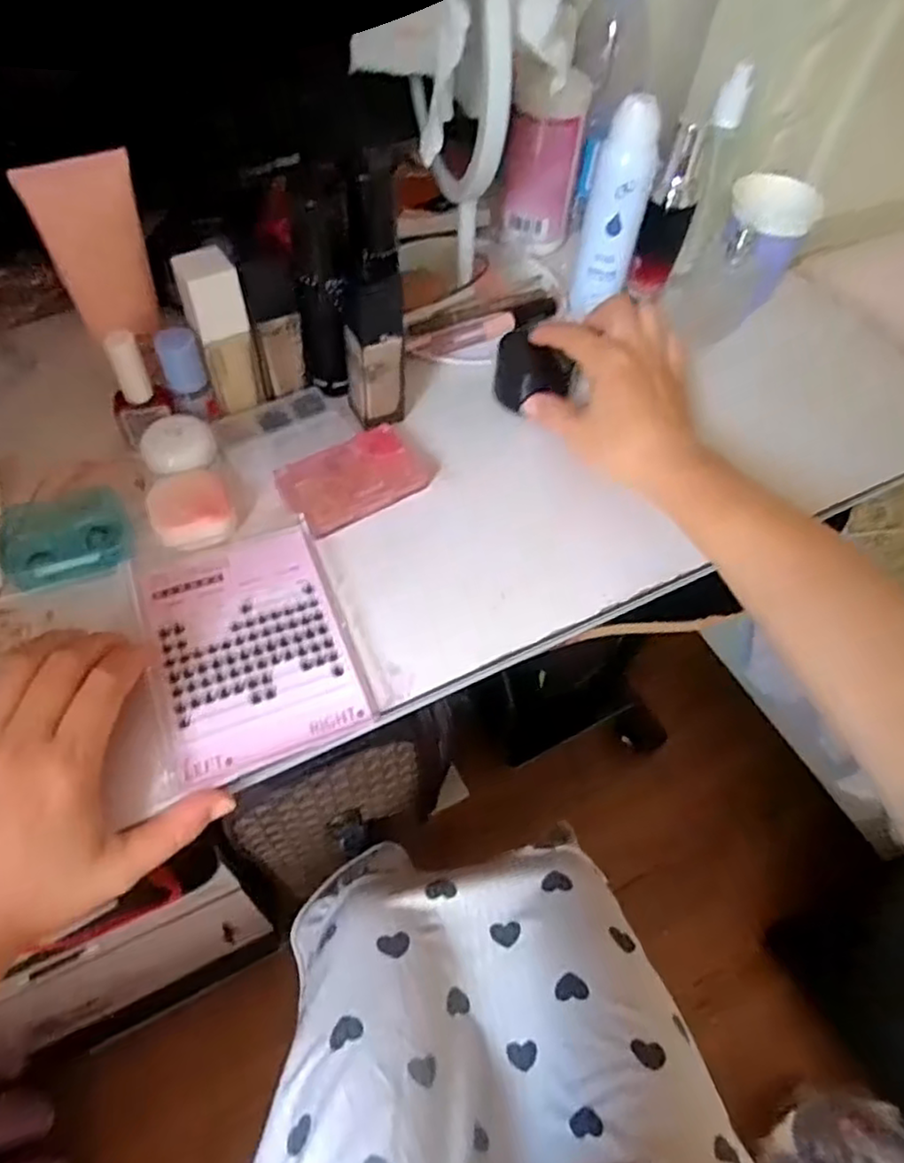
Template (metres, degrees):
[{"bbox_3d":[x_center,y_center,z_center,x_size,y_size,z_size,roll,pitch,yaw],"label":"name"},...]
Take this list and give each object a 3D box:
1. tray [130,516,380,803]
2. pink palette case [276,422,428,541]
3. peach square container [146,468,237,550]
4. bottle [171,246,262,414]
[{"bbox_3d":[-0.111,0.033,0.375,0.103,0.006,0.141,-18,59,-15],"label":"tray"},{"bbox_3d":[-0.061,-0.068,0.439,0.092,0.008,0.058,-30,63,-21],"label":"pink palette case"},{"bbox_3d":[-0.156,-0.044,0.407,0.044,0.013,0.053,-17,59,-15],"label":"peach square container"},{"bbox_3d":[-0.143,-0.155,0.420,0.032,0.105,0.021,-19,59,-16],"label":"bottle"}]

